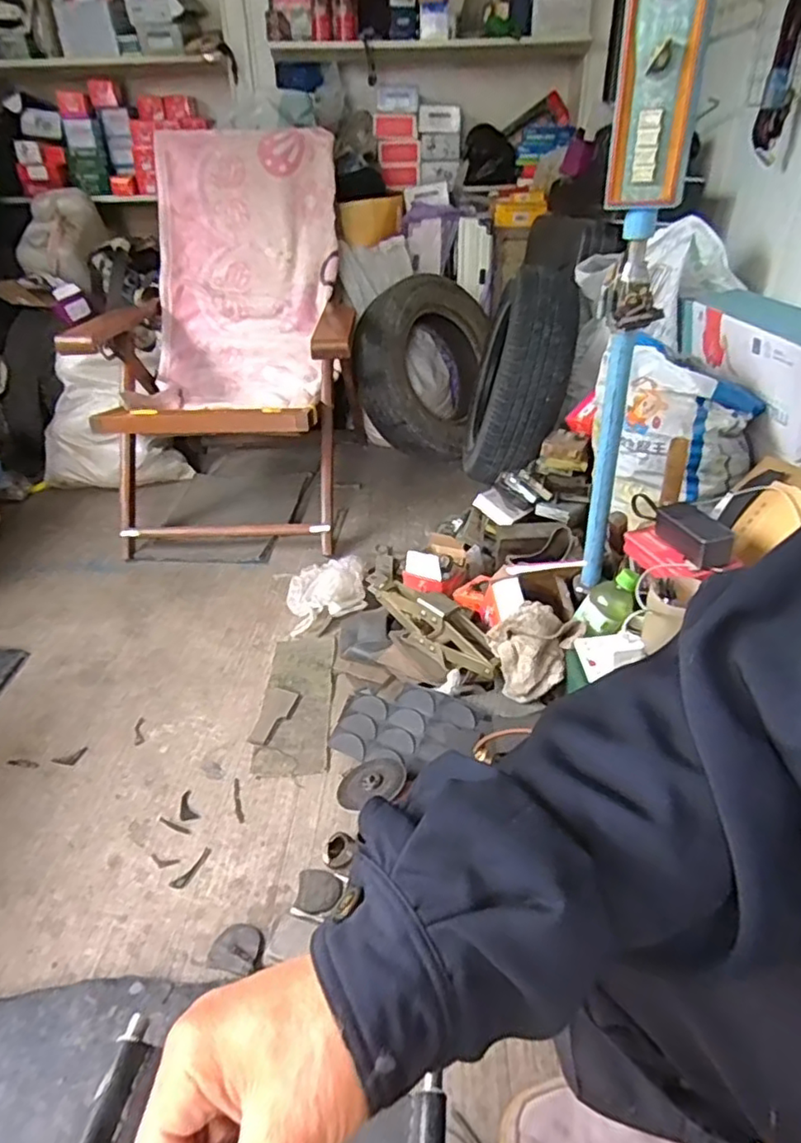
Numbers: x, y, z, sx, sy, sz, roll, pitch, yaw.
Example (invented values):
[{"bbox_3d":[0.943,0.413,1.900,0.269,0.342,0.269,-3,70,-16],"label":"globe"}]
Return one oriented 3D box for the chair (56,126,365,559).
[{"bbox_3d":[-0.398,-0.527,1.454,0.584,0.783,0.531,-3,33,-7],"label":"chair"}]

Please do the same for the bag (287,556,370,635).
[{"bbox_3d":[-0.147,0.039,1.252,0.155,0.098,0.146,-3,33,-6],"label":"bag"}]

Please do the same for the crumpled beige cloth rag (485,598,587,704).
[{"bbox_3d":[0.197,0.119,0.930,0.135,0.119,0.084,6,33,10],"label":"crumpled beige cloth rag"}]

